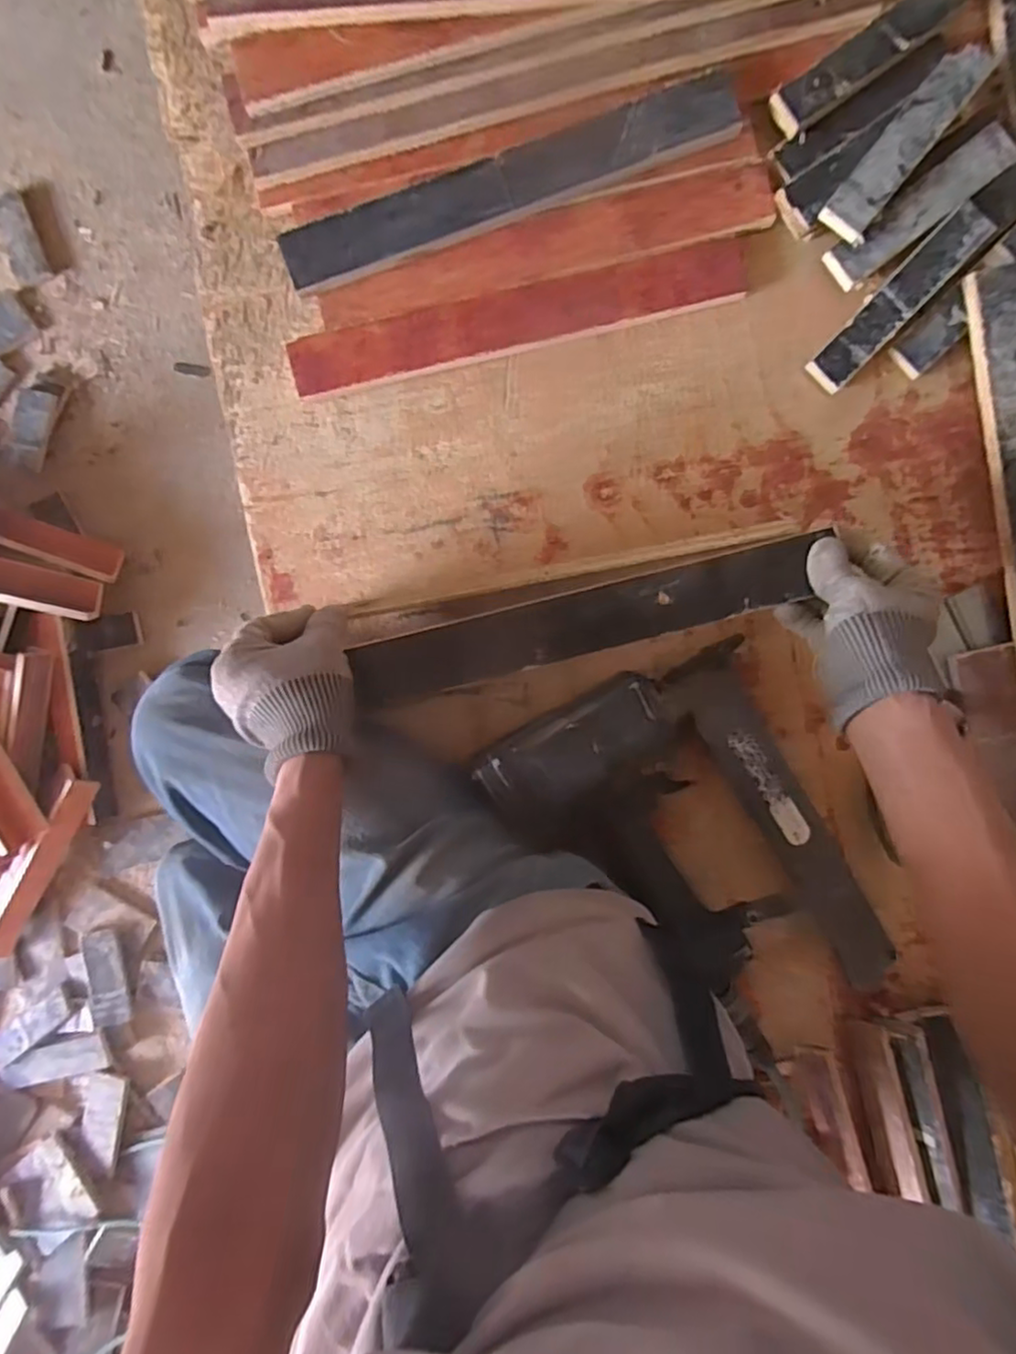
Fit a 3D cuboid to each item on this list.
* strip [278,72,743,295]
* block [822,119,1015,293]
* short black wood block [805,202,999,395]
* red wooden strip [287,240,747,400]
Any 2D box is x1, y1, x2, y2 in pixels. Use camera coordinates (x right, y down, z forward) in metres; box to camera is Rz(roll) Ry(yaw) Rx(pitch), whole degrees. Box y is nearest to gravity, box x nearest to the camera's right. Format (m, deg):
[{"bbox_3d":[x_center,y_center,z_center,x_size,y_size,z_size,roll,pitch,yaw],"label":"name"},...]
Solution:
[{"bbox_3d":[0.001,-0.388,0.515,0.365,0.014,0.047,-20,108,1],"label":"strip"},{"bbox_3d":[0.332,-0.377,0.518,0.165,0.018,0.038,-37,92,-1],"label":"block"},{"bbox_3d":[0.313,-0.303,0.522,0.035,0.009,0.162,44,99,4],"label":"short black wood block"},{"bbox_3d":[0.008,-0.290,0.528,0.367,0.014,0.046,-13,99,-1],"label":"red wooden strip"}]

